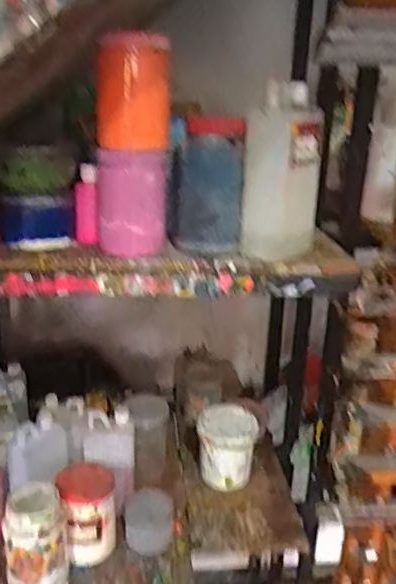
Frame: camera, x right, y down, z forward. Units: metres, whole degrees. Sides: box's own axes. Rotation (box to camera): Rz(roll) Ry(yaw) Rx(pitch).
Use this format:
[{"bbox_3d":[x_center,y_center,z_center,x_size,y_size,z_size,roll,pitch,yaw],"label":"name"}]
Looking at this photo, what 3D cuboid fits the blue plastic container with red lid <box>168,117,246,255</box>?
[{"bbox_3d":[0.011,-0.144,0.762,0.094,0.163,0.112,2,20,-3],"label":"blue plastic container with red lid"}]

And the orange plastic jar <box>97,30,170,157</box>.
[{"bbox_3d":[-0.079,-0.247,0.712,0.087,0.132,0.086,0,20,-8],"label":"orange plastic jar"}]

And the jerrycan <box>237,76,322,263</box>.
[{"bbox_3d":[0.111,-0.153,0.737,0.069,0.212,0.096,14,23,30],"label":"jerrycan"}]

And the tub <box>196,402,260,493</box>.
[{"bbox_3d":[0.065,0.329,1.234,0.136,0.144,0.122,3,20,2],"label":"tub"}]

